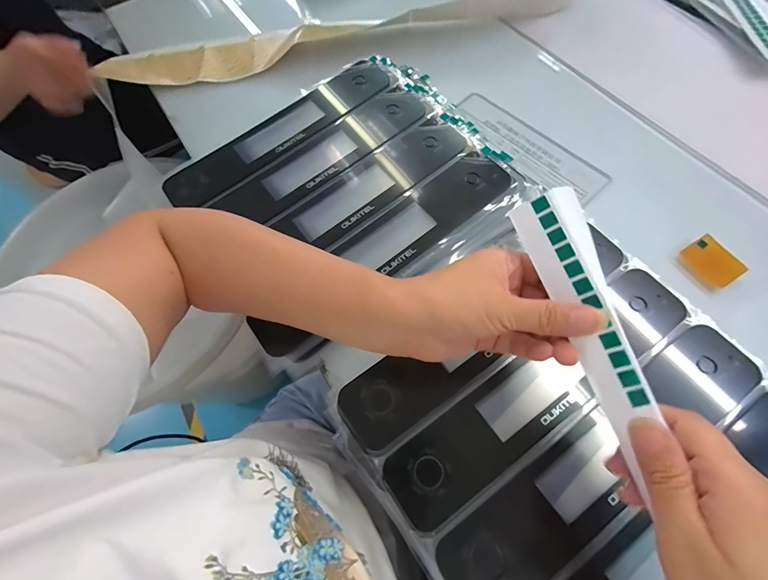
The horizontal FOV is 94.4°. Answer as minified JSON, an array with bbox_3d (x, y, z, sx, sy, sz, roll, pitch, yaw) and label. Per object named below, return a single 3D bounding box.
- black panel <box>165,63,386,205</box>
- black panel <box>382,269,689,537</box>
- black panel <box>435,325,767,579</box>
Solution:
[{"bbox_3d":[-0.129,-0.196,0.443,0.299,0.017,0.068,-36,71,-11],"label":"black panel"},{"bbox_3d":[0.141,0.086,0.317,0.311,0.008,0.066,-34,70,-10],"label":"black panel"},{"bbox_3d":[0.183,0.139,0.289,0.312,0.006,0.068,-35,69,-9],"label":"black panel"}]

